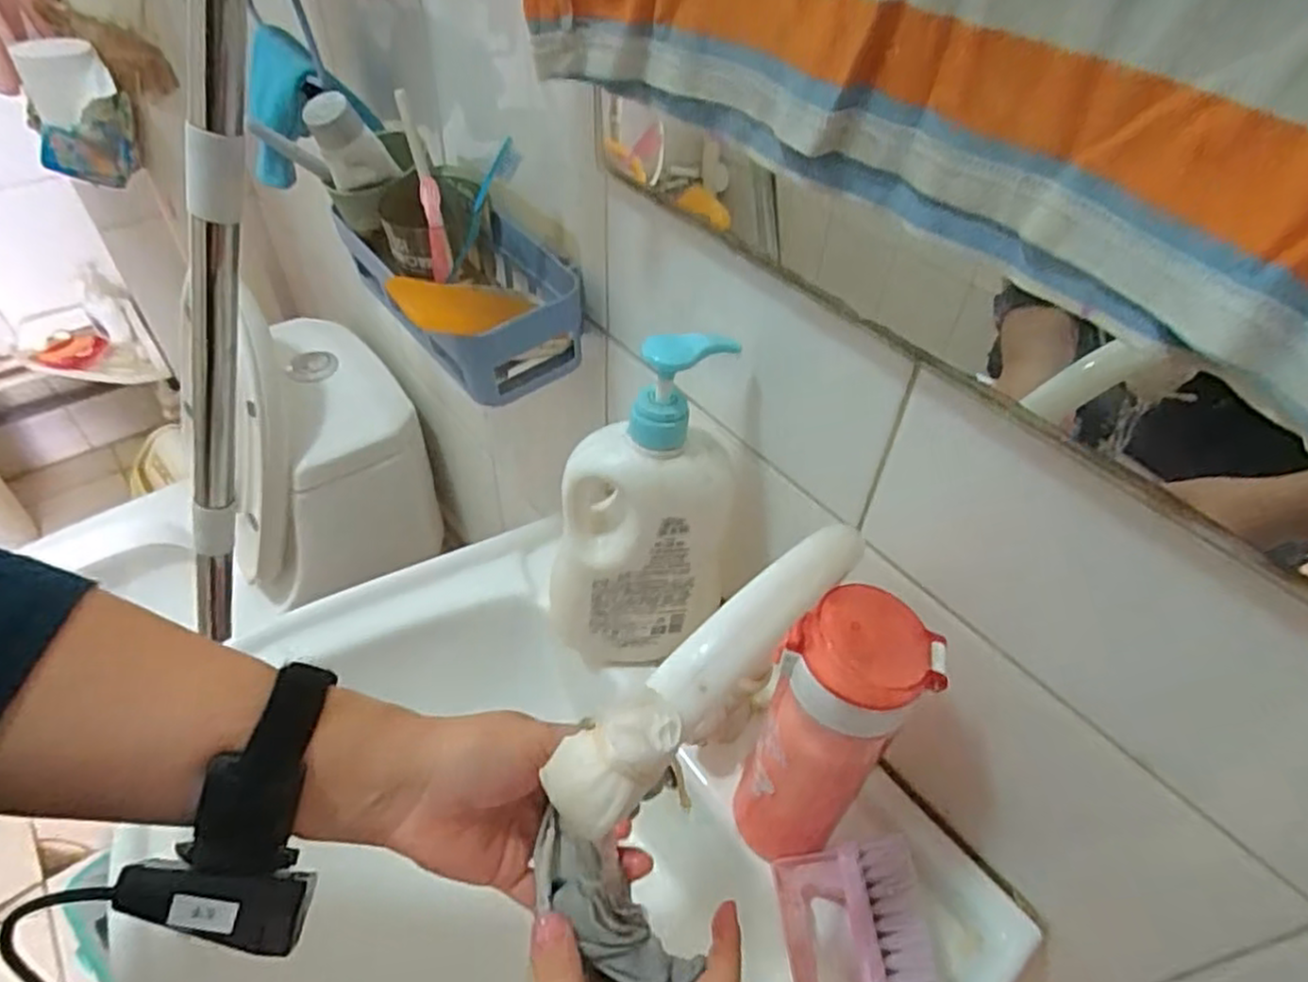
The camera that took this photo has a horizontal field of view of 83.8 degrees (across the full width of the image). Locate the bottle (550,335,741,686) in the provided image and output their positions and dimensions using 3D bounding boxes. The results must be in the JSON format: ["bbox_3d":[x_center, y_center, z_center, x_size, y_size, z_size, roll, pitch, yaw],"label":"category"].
[{"bbox_3d":[-0.010,0.013,0.475,0.110,0.235,0.072,4,46,0],"label":"bottle"}]

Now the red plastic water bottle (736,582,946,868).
[{"bbox_3d":[0.091,0.135,0.399,0.070,0.194,0.066,-33,56,-30],"label":"red plastic water bottle"}]

